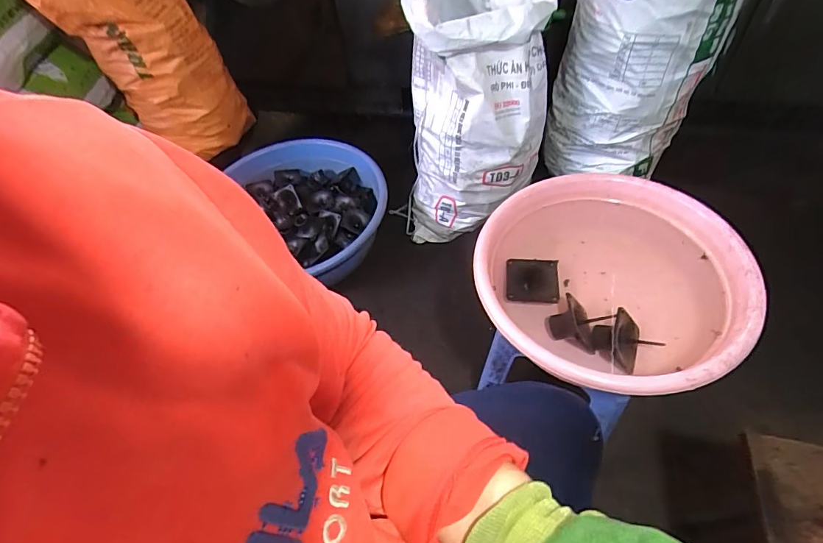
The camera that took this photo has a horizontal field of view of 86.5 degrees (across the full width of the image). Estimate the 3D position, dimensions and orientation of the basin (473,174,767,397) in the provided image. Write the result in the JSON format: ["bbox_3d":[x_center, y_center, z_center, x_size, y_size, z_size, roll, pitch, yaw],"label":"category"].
[{"bbox_3d":[0.335,0.018,0.763,0.413,0.117,0.422,-3,53,4],"label":"basin"}]

